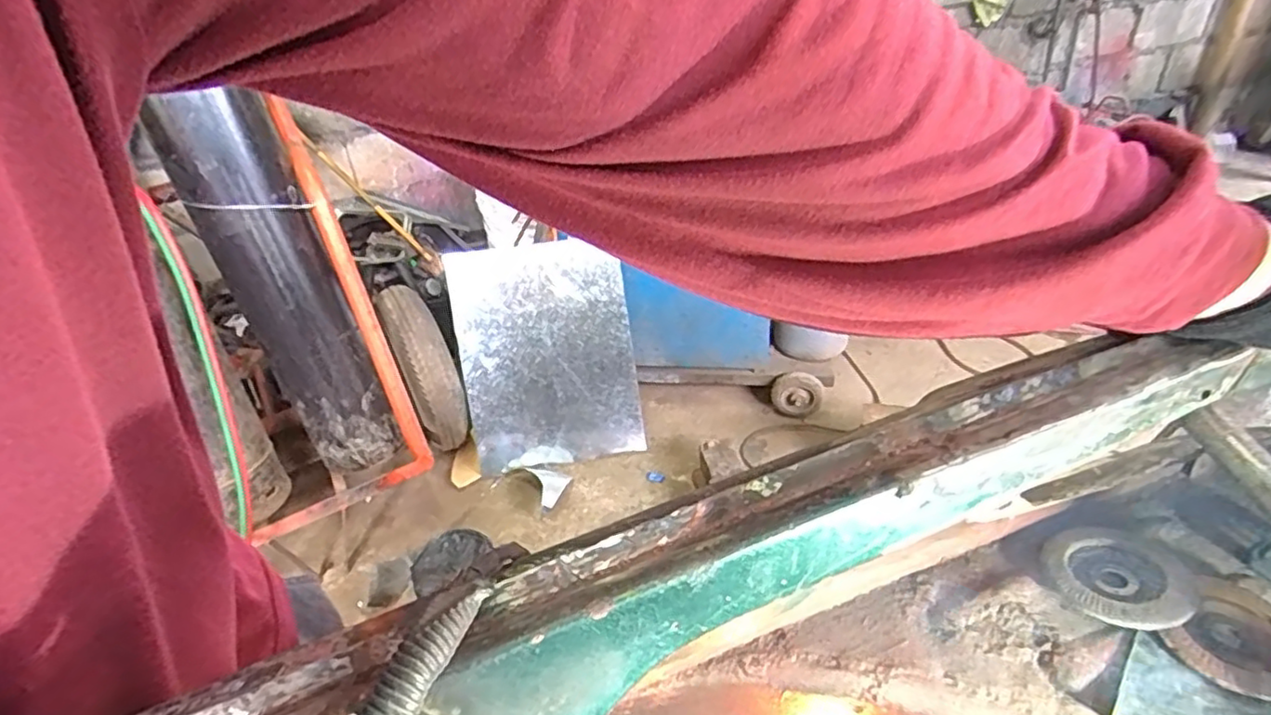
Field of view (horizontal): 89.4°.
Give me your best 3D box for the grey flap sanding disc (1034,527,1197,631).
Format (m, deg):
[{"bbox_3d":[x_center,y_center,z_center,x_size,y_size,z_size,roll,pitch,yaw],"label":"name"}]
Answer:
[{"bbox_3d":[0.330,0.150,0.442,0.083,0.018,0.077,-5,32,3],"label":"grey flap sanding disc"}]

